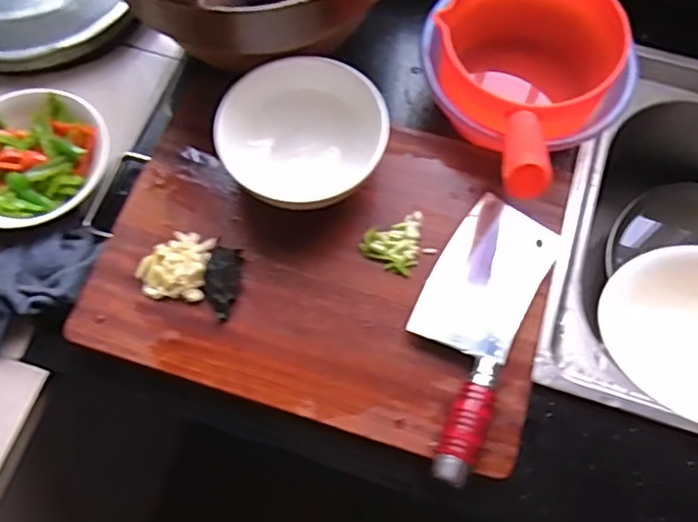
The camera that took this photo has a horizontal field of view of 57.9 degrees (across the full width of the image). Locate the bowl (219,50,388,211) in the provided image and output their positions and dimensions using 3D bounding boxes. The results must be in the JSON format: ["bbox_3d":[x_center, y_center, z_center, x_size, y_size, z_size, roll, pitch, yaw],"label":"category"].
[{"bbox_3d":[-0.045,-0.111,0.584,0.141,0.070,0.149,0,68,0],"label":"bowl"}]

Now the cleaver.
[{"bbox_3d":[0.106,0.051,0.552,0.092,0.032,0.268,24,62,13],"label":"cleaver"}]

